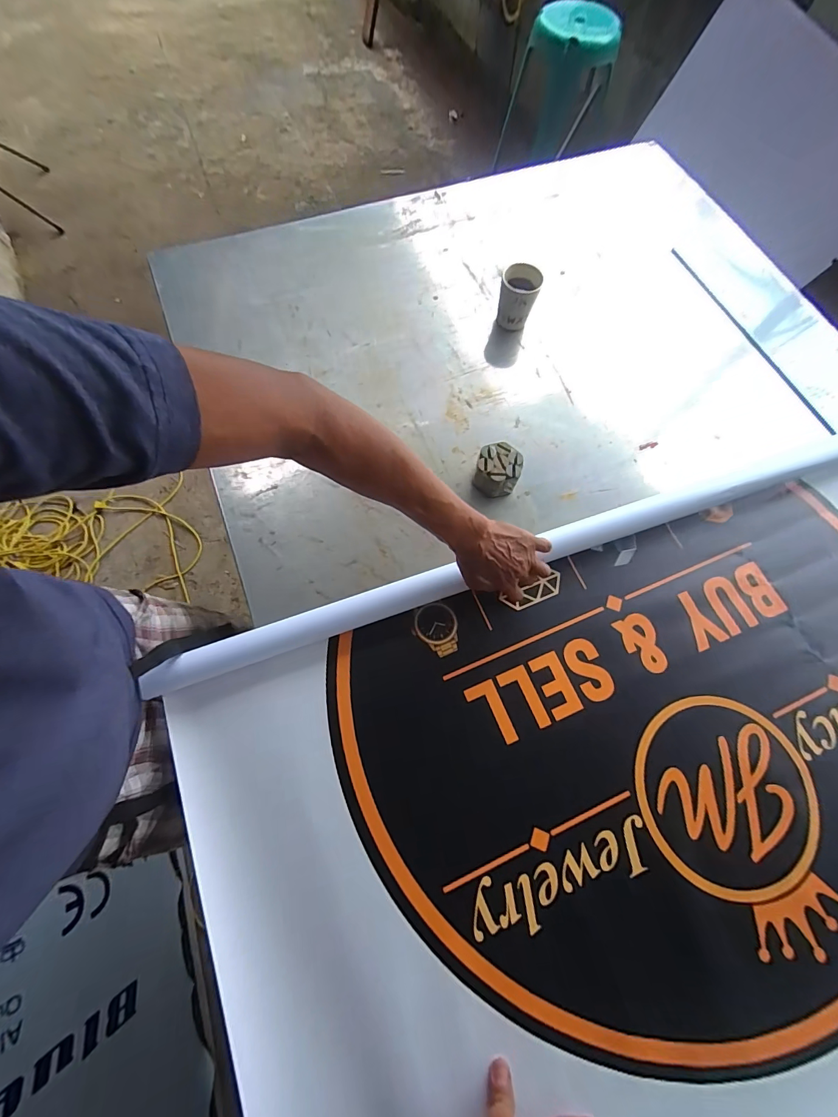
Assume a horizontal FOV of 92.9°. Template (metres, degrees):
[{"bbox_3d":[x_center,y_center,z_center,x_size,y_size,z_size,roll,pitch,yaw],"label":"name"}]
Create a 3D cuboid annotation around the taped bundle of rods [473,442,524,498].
[{"bbox_3d":[0.127,-0.138,0.643,0.073,0.055,0.080,15,71,3],"label":"taped bundle of rods"}]

